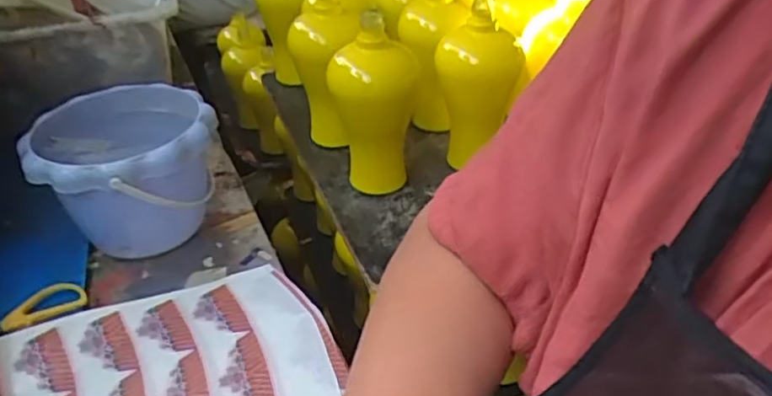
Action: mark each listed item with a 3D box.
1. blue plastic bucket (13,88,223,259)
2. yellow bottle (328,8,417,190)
[{"bbox_3d":[-0.224,-0.016,0.583,0.143,0.118,0.150,-2,35,2],"label":"blue plastic bucket"},{"bbox_3d":[-0.010,-0.090,0.741,0.088,0.221,0.097,2,33,4],"label":"yellow bottle"}]

